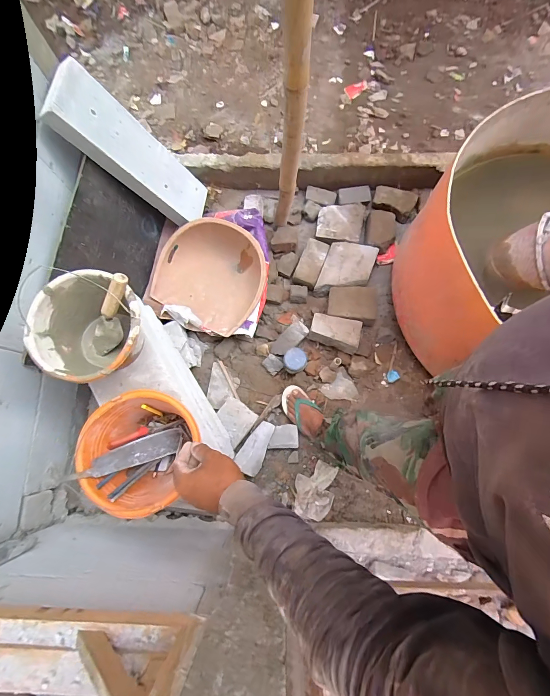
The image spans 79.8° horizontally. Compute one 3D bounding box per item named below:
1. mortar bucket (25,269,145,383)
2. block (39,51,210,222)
[{"bbox_3d":[-0.430,-0.041,0.814,0.235,0.169,0.244,0,78,1],"label":"mortar bucket"},{"bbox_3d":[-0.486,-0.683,1.186,0.102,0.593,0.198,2,76,34],"label":"block"}]

